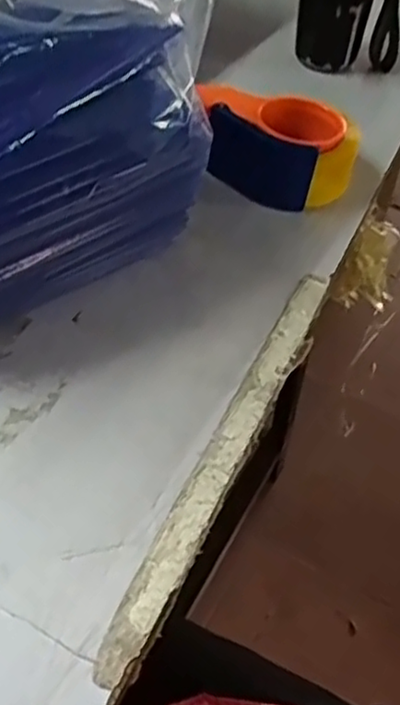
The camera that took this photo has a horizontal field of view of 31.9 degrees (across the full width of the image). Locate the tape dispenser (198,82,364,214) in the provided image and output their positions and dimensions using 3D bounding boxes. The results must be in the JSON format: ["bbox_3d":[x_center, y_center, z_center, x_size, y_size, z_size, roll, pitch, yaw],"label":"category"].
[{"bbox_3d":[0.064,-0.185,0.617,0.145,0.060,0.086,22,51,13],"label":"tape dispenser"}]

